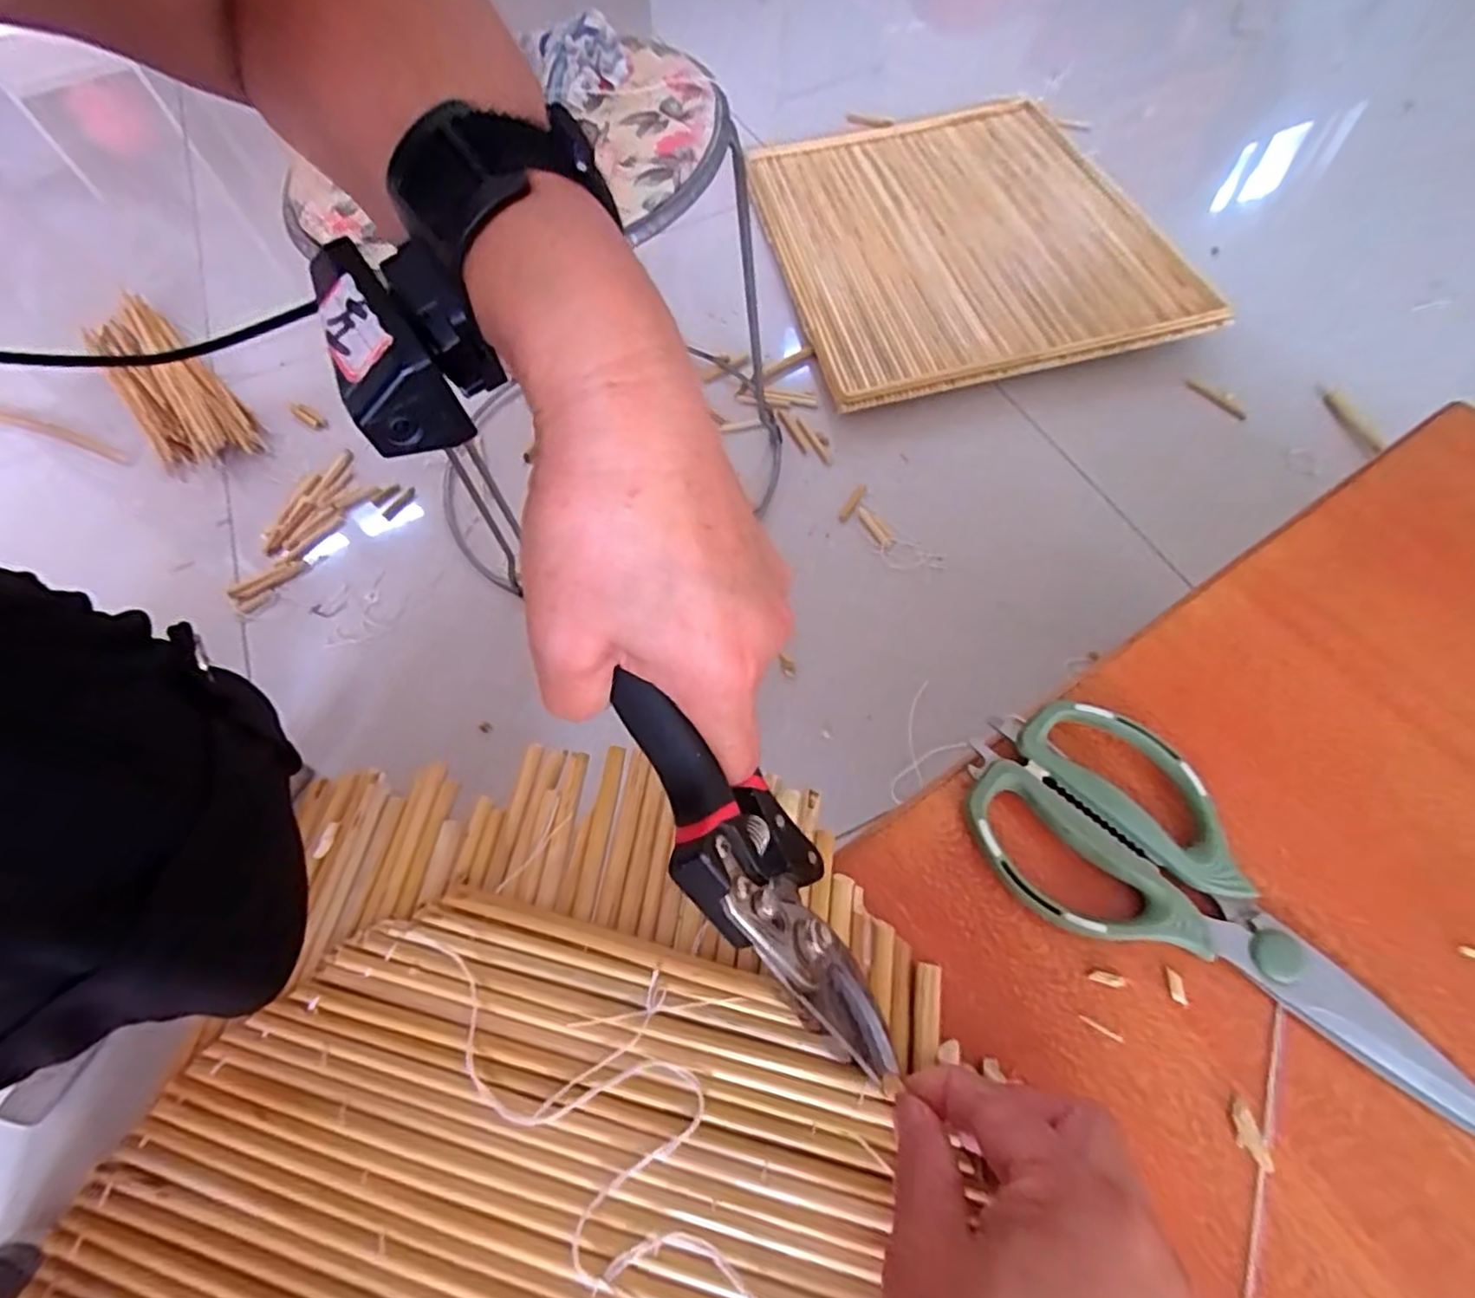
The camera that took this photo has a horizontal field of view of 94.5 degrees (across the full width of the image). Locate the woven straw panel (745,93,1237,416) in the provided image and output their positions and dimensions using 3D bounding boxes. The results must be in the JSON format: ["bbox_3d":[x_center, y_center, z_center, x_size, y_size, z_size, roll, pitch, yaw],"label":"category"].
[{"bbox_3d":[0.280,-0.556,0.904,0.440,0.032,0.637,-13,61,0],"label":"woven straw panel"}]

